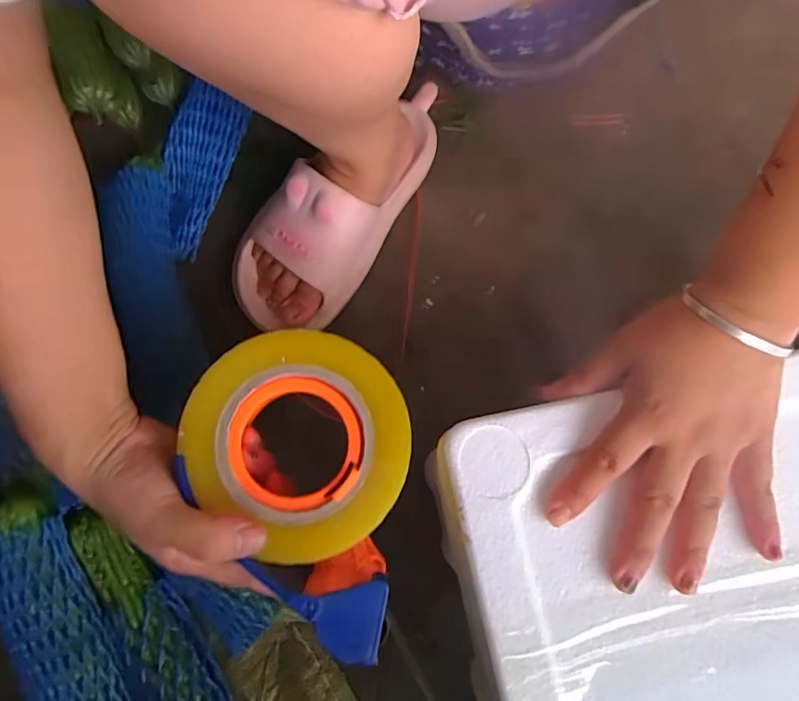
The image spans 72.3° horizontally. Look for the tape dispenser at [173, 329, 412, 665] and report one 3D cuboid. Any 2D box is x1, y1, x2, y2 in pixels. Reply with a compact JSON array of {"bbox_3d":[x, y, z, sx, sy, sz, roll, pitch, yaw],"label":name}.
[{"bbox_3d":[-0.060,0.077,0.322,0.122,0.059,0.161,9,75,2],"label":"tape dispenser"}]

